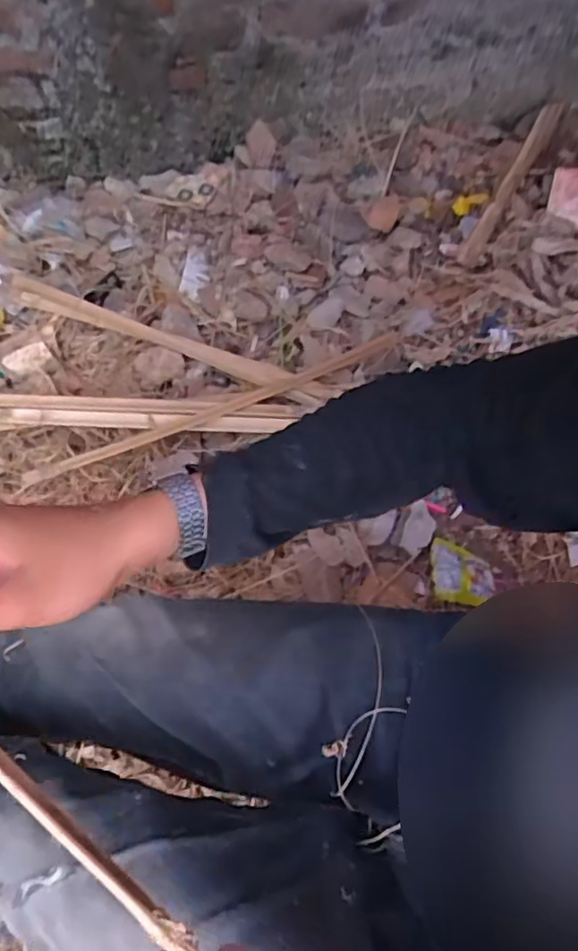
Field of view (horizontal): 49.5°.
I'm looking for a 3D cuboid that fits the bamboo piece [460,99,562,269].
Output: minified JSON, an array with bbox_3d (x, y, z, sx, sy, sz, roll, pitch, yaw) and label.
[{"bbox_3d":[0.467,-0.617,1.269,0.042,0.033,0.648,24,59,12],"label":"bamboo piece"}]

